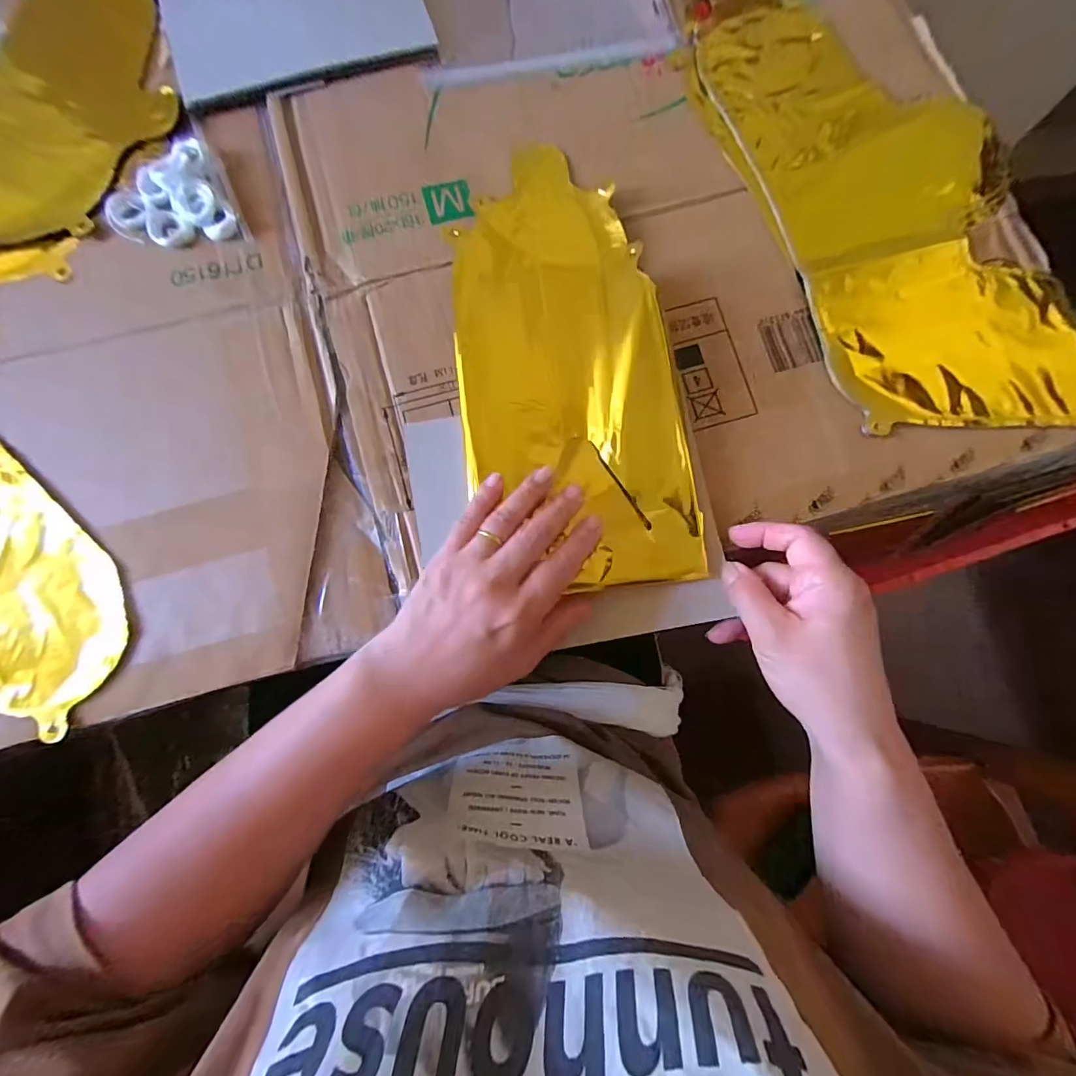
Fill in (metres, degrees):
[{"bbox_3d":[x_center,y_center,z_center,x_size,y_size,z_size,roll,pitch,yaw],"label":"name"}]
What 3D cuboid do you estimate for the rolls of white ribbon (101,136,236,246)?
[{"bbox_3d":[-0.264,-0.237,0.330,0.077,0.015,0.079,-27,83,-2],"label":"rolls of white ribbon"}]

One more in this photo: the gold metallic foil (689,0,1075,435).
[{"bbox_3d":[0.254,-0.241,0.339,0.177,0.015,0.378,-20,83,-1],"label":"gold metallic foil"}]

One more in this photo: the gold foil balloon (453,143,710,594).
[{"bbox_3d":[0.018,-0.124,0.314,0.142,0.025,0.313,-8,81,1],"label":"gold foil balloon"}]

